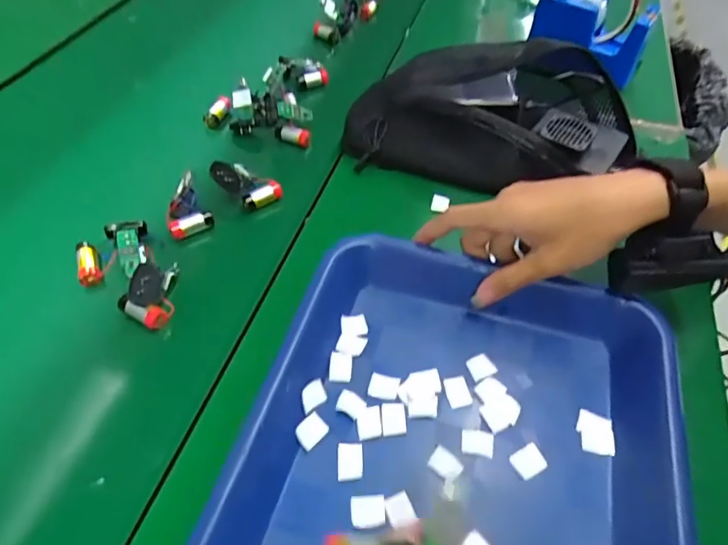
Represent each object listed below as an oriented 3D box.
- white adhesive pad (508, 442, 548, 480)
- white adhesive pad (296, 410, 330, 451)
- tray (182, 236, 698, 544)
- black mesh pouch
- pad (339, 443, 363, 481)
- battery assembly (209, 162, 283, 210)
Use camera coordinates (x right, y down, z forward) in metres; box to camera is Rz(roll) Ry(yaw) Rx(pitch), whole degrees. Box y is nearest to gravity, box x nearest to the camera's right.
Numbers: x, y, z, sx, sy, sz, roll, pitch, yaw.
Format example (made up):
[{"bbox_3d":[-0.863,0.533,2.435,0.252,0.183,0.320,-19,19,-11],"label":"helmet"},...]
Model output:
[{"bbox_3d":[0.104,0.118,0.300,0.021,0.004,0.016,-24,56,-19],"label":"white adhesive pad"},{"bbox_3d":[-0.034,0.103,0.311,0.016,0.006,0.020,38,60,25],"label":"white adhesive pad"},{"bbox_3d":[0.053,0.134,0.281,0.270,0.047,0.326,14,53,10],"label":"tray"},{"bbox_3d":[0.125,-0.167,0.470,0.265,0.092,0.157,14,53,10],"label":"black mesh pouch"},{"bbox_3d":[-0.009,0.119,0.301,0.015,0.004,0.022,-1,52,-2],"label":"pad"},{"bbox_3d":[-0.108,-0.084,0.437,0.053,0.035,0.033,23,55,17],"label":"battery assembly"}]

